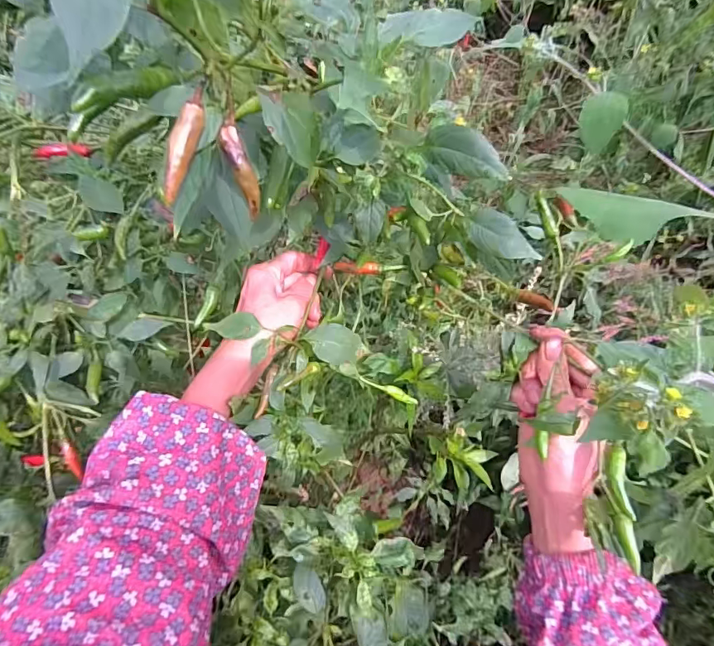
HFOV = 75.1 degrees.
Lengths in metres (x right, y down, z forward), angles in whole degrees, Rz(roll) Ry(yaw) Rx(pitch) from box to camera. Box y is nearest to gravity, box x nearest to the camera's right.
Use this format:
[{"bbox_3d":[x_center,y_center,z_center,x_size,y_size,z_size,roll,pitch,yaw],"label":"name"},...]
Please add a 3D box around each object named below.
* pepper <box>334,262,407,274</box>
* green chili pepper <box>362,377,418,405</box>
[{"bbox_3d":[0.011,-0.042,0.366,0.056,0.012,0.008,-5,53,-7],"label":"pepper"},{"bbox_3d":[0.026,0.055,0.380,0.049,0.011,0.008,19,54,11],"label":"green chili pepper"}]

